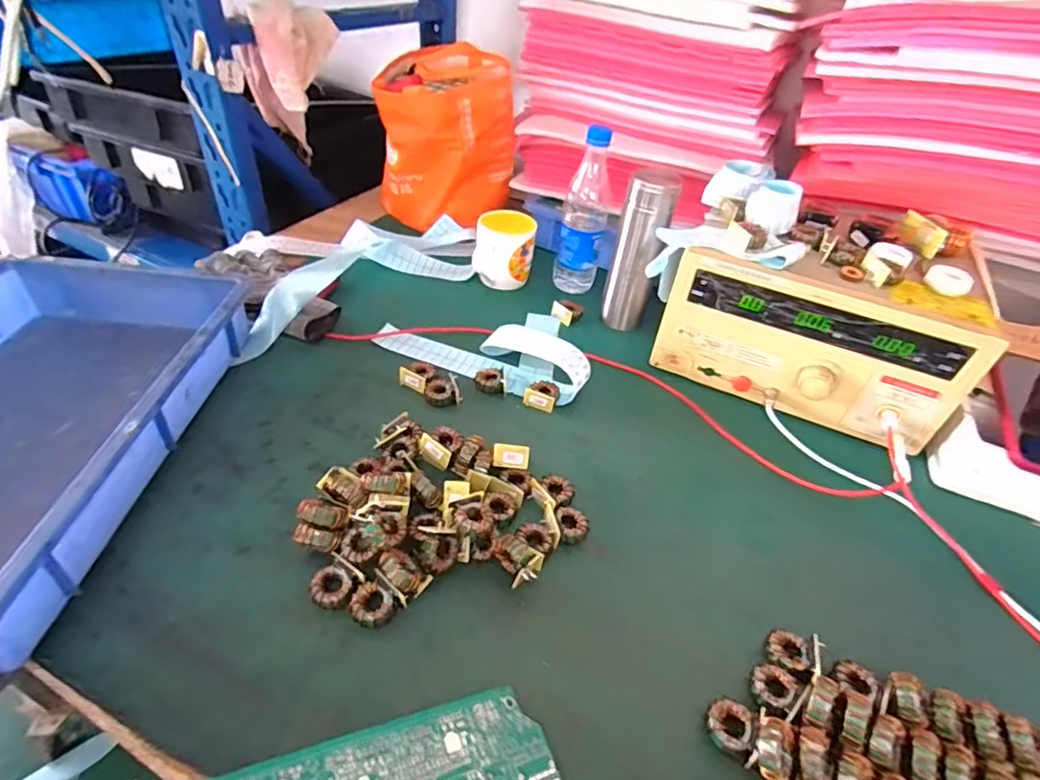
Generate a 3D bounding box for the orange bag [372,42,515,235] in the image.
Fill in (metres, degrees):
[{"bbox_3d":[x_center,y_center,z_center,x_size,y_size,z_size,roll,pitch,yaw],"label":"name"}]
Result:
[{"bbox_3d":[-0.120,-0.410,0.903,0.208,0.232,0.205,1,41,-7],"label":"orange bag"}]

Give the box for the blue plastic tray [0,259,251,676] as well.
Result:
[{"bbox_3d":[-0.452,0.026,0.489,0.277,0.089,0.428,6,41,-2],"label":"blue plastic tray"}]

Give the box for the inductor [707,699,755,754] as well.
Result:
[{"bbox_3d":[0.149,0.241,0.390,0.029,0.015,0.032,26,44,20],"label":"inductor"}]

